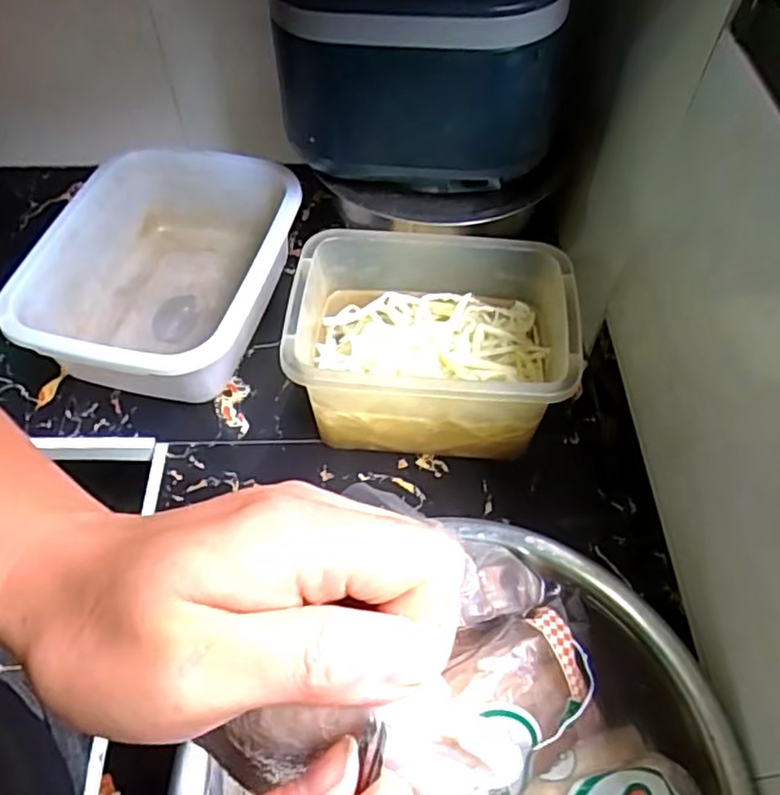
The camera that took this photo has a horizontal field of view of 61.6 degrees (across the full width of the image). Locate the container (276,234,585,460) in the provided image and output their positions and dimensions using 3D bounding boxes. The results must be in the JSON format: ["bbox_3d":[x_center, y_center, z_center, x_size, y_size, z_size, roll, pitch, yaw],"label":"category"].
[{"bbox_3d":[0.037,-0.051,0.635,0.260,0.132,0.167,10,56,6],"label":"container"}]

